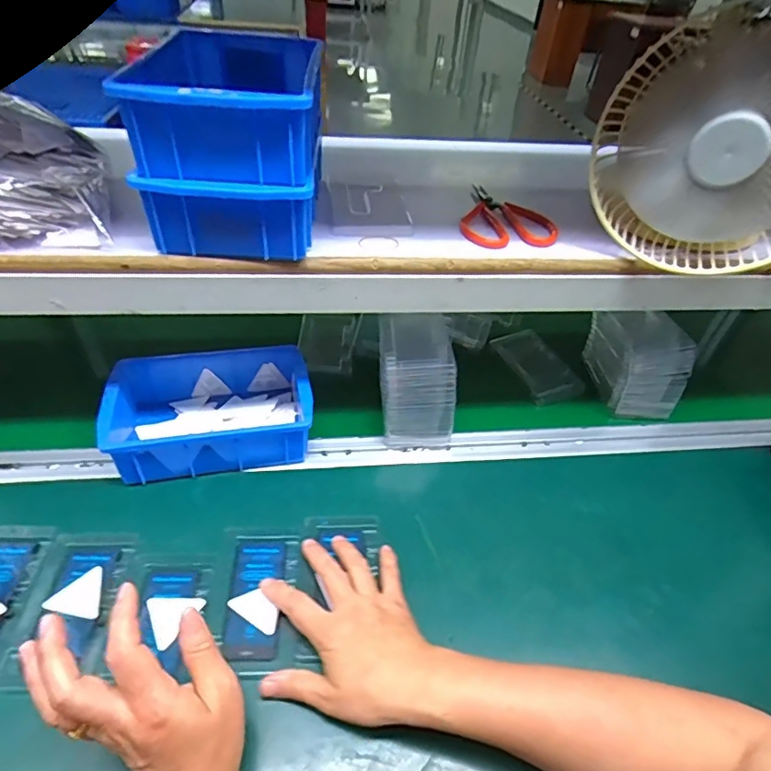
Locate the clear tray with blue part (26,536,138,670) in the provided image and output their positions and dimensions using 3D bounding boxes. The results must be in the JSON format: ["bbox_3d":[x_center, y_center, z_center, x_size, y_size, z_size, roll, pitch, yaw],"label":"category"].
[{"bbox_3d":[-0.257,0.175,0.433,0.066,0.011,0.106,1,44,-6],"label":"clear tray with blue part"}]

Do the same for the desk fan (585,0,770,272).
[{"bbox_3d":[0.278,-0.194,0.422,0.199,0.183,0.088,17,43,11],"label":"desk fan"}]

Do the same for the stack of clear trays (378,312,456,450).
[{"bbox_3d":[0.031,-0.012,0.585,0.083,0.118,0.115,1,44,-6],"label":"stack of clear trays"}]

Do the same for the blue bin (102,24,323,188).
[{"bbox_3d":[-0.124,-0.239,0.425,0.131,0.061,0.208,3,43,-4],"label":"blue bin"}]

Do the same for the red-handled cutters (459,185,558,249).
[{"bbox_3d":[0.122,-0.166,0.508,0.089,0.008,0.119,10,44,3],"label":"red-handled cutters"}]

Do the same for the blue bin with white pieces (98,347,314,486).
[{"bbox_3d":[-0.187,0.025,0.560,0.200,0.059,0.134,-7,46,-14],"label":"blue bin with white pieces"}]

